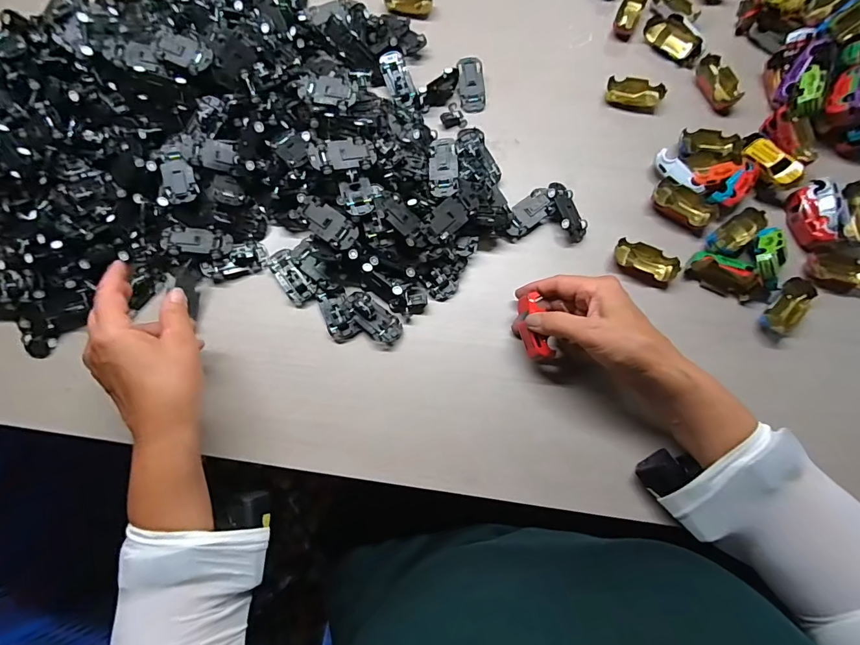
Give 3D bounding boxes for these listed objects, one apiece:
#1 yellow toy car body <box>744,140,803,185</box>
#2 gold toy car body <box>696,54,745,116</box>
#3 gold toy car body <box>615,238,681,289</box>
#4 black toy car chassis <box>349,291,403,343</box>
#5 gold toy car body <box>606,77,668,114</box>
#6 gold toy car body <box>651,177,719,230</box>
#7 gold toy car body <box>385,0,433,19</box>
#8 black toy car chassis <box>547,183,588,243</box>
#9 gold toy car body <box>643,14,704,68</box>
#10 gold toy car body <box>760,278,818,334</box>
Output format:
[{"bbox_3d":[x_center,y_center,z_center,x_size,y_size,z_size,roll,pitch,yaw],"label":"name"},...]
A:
[{"bbox_3d":[0.359,-0.170,0.438,0.023,0.017,0.061,-49,63,34],"label":"yellow toy car body"},{"bbox_3d":[0.336,-0.278,0.487,0.032,0.014,0.075,-17,74,-3],"label":"gold toy car body"},{"bbox_3d":[0.222,-0.061,0.431,0.064,0.013,0.035,27,77,9],"label":"gold toy car body"},{"bbox_3d":[-0.057,-0.006,0.419,0.062,0.019,0.030,43,80,12],"label":"black toy car chassis"},{"bbox_3d":[0.243,-0.272,0.499,0.065,0.021,0.032,16,75,6],"label":"gold toy car body"},{"bbox_3d":[0.270,-0.126,0.448,0.066,0.020,0.029,39,79,12],"label":"gold toy car body"},{"bbox_3d":[-0.028,-0.416,0.545,0.063,0.018,0.030,6,74,4],"label":"gold toy car body"},{"bbox_3d":[0.148,-0.121,0.446,0.031,0.020,0.065,-13,74,-2],"label":"black toy car chassis"},{"bbox_3d":[0.299,-0.343,0.510,0.027,0.029,0.078,-37,76,-8],"label":"gold toy car body"},{"bbox_3d":[0.351,-0.013,0.411,0.029,0.019,0.064,42,80,12],"label":"gold toy car body"}]

